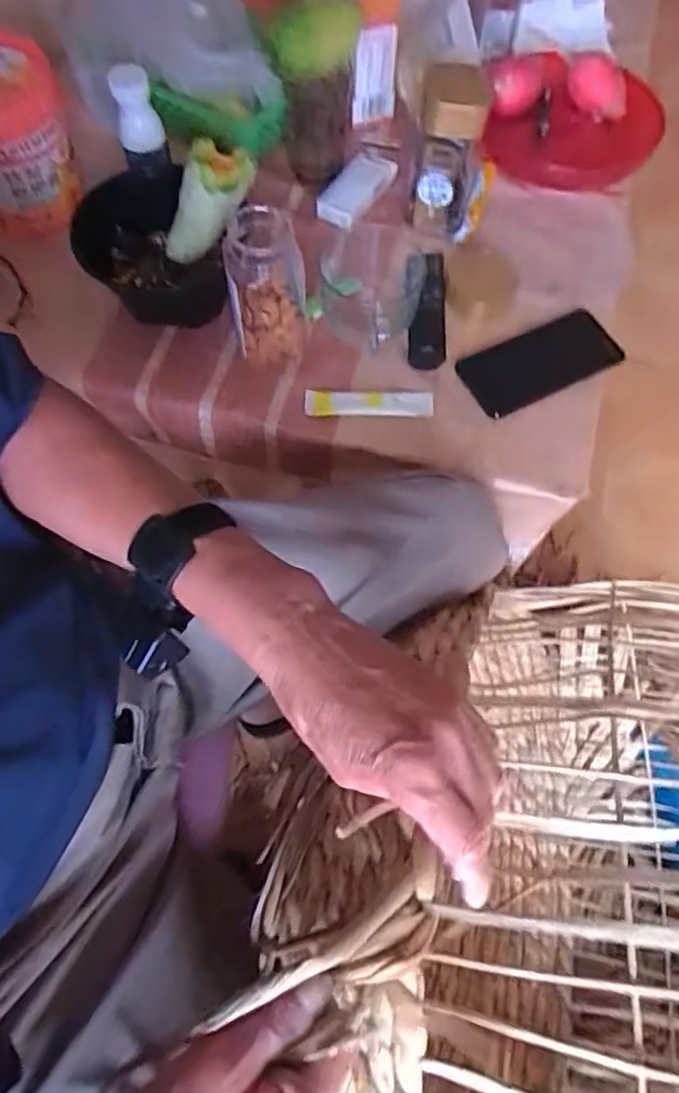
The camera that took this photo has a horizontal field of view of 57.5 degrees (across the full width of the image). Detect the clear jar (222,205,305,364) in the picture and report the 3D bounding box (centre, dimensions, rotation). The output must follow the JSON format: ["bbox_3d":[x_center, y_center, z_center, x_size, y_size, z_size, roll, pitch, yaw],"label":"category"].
[{"bbox_3d":[-0.066,-0.237,0.572,0.067,0.125,0.059,-3,67,-2],"label":"clear jar"}]

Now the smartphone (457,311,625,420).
[{"bbox_3d":[0.203,-0.189,0.629,0.160,0.014,0.079,-25,70,-11],"label":"smartphone"}]

